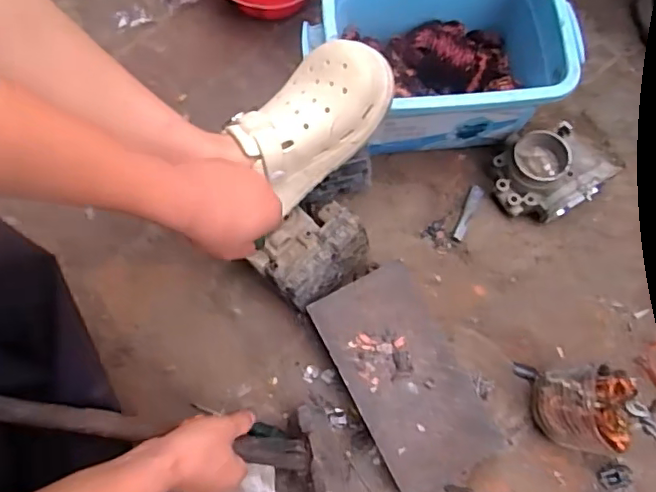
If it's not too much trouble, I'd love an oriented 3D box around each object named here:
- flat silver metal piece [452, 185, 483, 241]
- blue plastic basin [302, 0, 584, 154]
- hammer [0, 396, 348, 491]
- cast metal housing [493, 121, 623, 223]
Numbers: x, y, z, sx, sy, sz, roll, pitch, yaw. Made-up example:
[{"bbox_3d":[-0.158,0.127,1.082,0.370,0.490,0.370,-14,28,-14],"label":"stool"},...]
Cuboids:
[{"bbox_3d":[0.175,-0.040,0.704,0.016,0.004,0.077,22,74,8],"label":"flat silver metal piece"},{"bbox_3d":[0.126,-0.215,0.678,0.300,0.157,0.191,-4,72,1],"label":"blue plastic basin"},{"bbox_3d":[-0.114,0.181,0.510,0.355,0.066,0.093,19,73,-28],"label":"hammer"},{"bbox_3d":[0.265,-0.091,0.692,0.124,0.061,0.107,-28,73,-6],"label":"cast metal housing"}]

